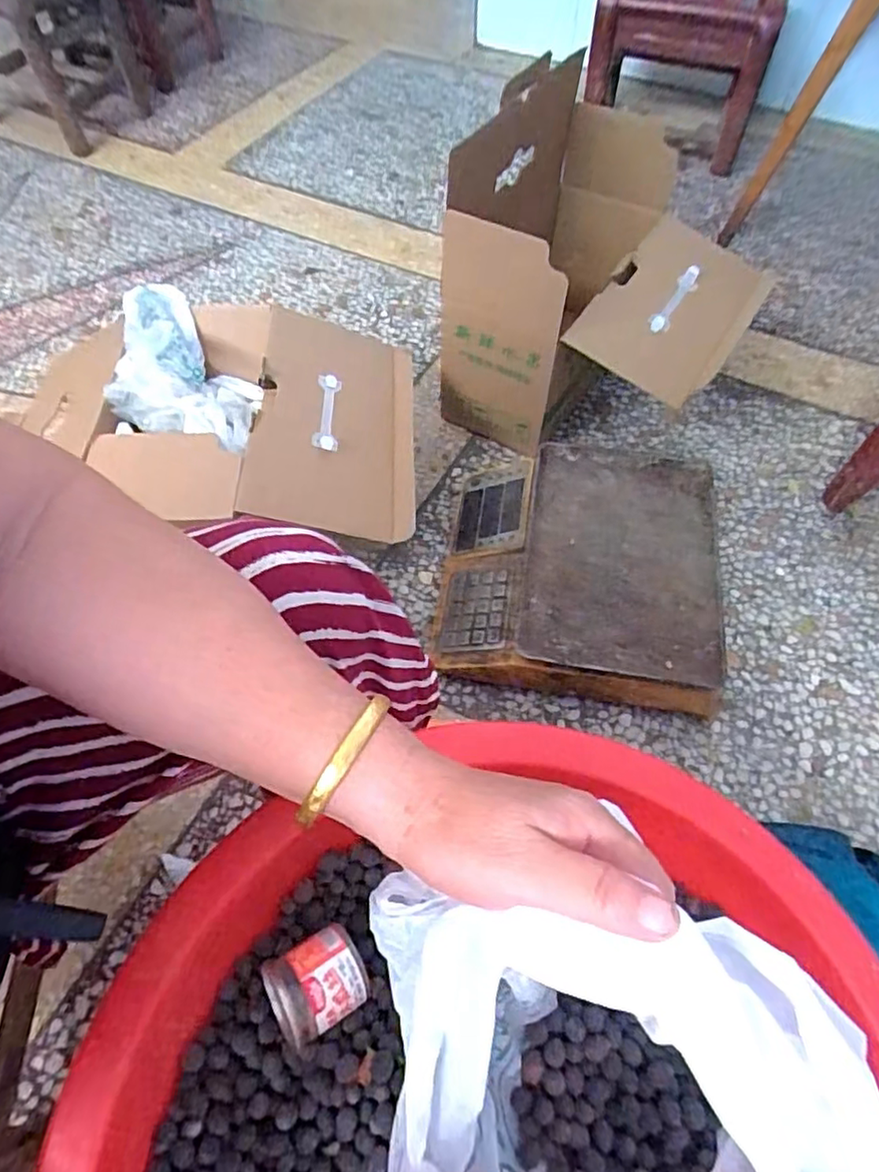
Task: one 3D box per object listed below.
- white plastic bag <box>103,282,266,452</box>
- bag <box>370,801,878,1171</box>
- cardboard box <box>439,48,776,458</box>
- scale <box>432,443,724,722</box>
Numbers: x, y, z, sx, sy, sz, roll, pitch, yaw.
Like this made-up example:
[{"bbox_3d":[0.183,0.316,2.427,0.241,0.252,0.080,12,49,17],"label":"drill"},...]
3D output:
[{"bbox_3d":[-0.327,-0.282,0.825,0.165,0.099,0.281,-4,58,-2],"label":"white plastic bag"},{"bbox_3d":[0.071,0.270,0.287,0.179,0.245,0.277,-24,64,-15],"label":"bag"},{"bbox_3d":[0.260,-0.481,0.919,0.396,0.415,0.454,27,63,13],"label":"cardboard box"},{"bbox_3d":[0.176,-0.022,0.809,0.325,0.114,0.326,8,60,3],"label":"scale"}]

